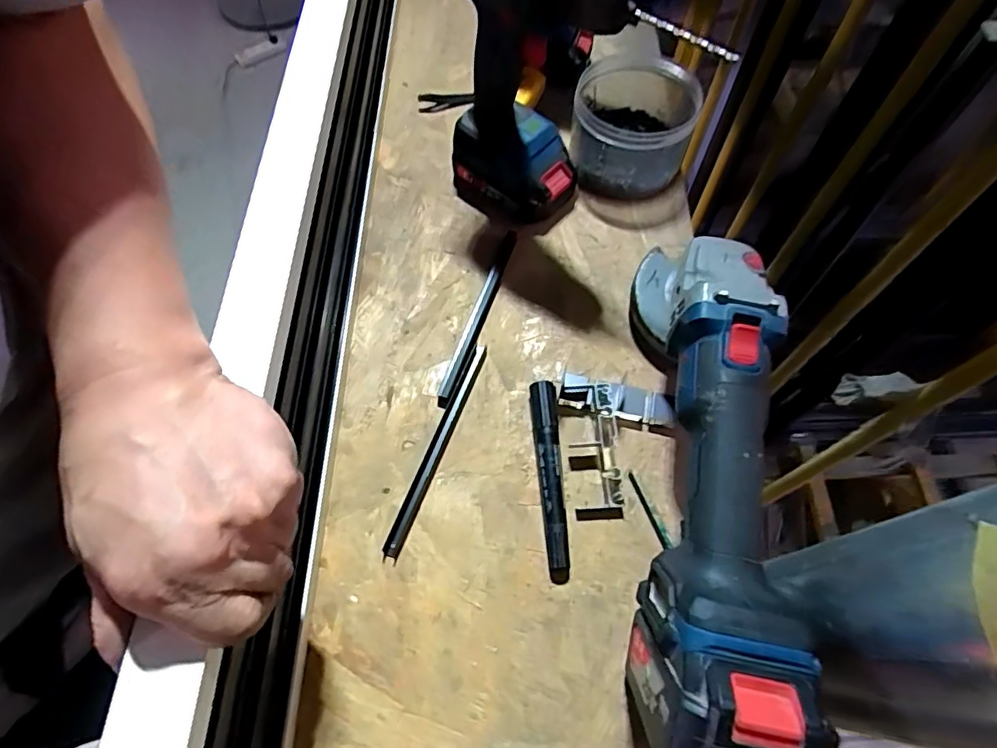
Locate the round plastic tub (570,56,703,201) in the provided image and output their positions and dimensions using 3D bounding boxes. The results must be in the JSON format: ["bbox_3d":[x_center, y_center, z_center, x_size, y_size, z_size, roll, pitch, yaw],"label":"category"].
[{"bbox_3d":[0.129,-0.244,0.538,0.106,0.081,0.114,0,63,1],"label":"round plastic tub"}]

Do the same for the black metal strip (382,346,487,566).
[{"bbox_3d":[-0.046,0.054,0.430,0.012,0.011,0.181,18,65,10],"label":"black metal strip"}]

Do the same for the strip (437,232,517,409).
[{"bbox_3d":[-0.018,-0.051,0.480,0.015,0.009,0.179,17,65,9],"label":"strip"}]

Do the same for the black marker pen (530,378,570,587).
[{"bbox_3d":[0.038,0.076,0.408,0.019,0.023,0.143,-3,63,-1],"label":"black marker pen"}]

